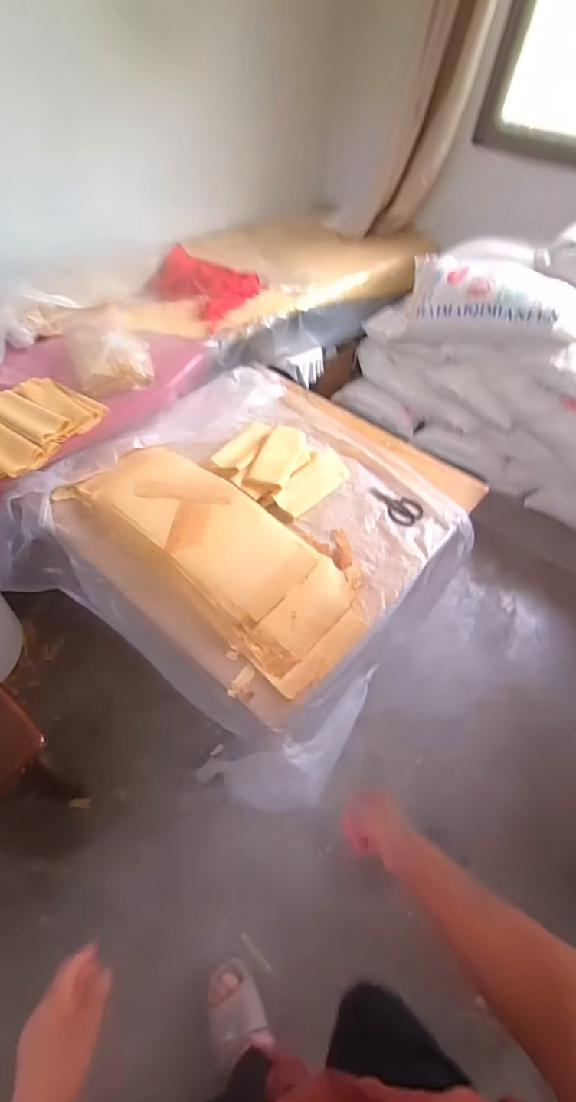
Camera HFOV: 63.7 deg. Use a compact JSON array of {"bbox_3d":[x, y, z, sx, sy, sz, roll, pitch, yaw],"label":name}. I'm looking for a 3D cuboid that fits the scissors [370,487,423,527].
[{"bbox_3d":[0.318,-0.141,1.370,0.111,0.012,0.173,-28,59,-25],"label":"scissors"}]

